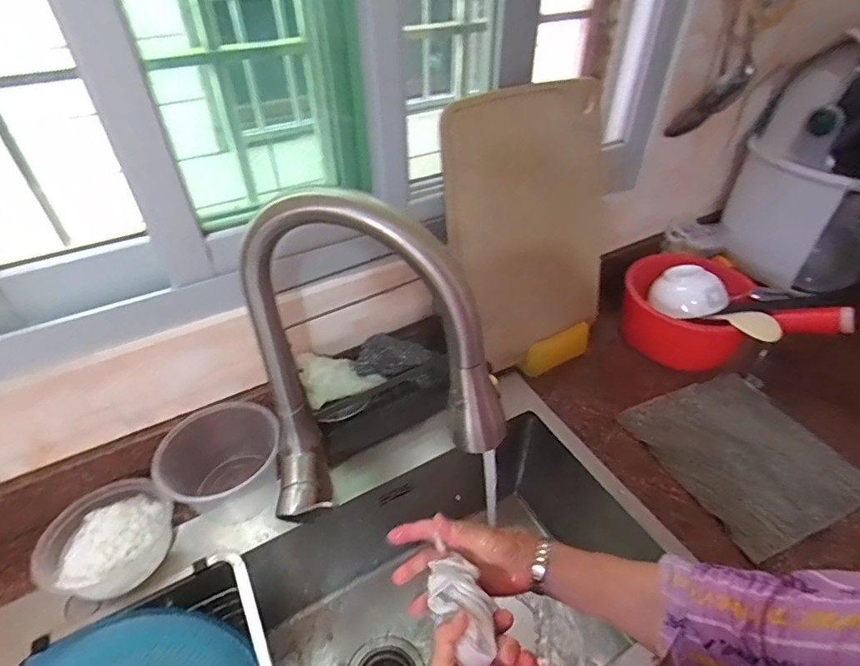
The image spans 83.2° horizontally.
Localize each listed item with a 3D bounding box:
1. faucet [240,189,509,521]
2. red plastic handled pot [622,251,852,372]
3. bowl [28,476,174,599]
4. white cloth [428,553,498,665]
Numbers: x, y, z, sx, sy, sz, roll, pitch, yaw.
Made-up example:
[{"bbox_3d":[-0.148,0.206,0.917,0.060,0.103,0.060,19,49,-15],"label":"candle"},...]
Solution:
[{"bbox_3d":[-0.064,0.061,0.417,0.242,0.339,0.087,15,43,16],"label":"faucet"},{"bbox_3d":[0.462,-0.029,0.792,0.286,0.133,0.168,11,42,12],"label":"red plastic handled pot"},{"bbox_3d":[-0.361,0.236,0.552,0.118,0.068,0.129,1,41,0],"label":"bowl"},{"bbox_3d":[0.030,0.253,0.450,0.055,0.029,0.103,-14,37,-17],"label":"white cloth"}]

